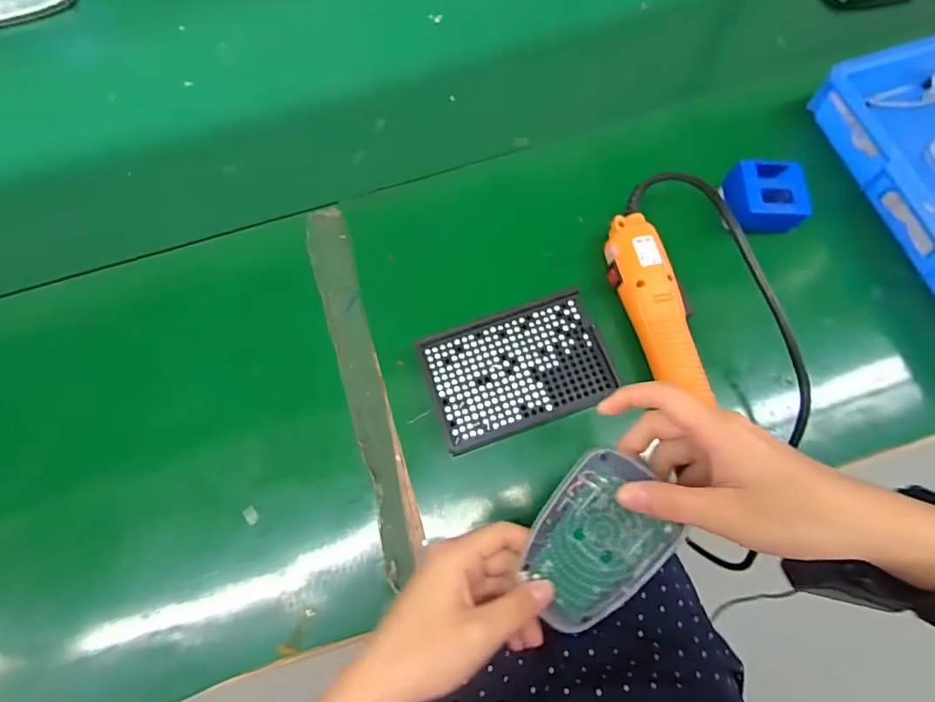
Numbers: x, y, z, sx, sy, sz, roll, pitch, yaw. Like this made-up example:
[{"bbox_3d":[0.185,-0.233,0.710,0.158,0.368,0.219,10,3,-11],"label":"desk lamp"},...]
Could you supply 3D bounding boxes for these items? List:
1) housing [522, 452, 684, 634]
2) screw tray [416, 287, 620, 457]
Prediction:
[{"bbox_3d":[0.071,0.107,0.279,0.068,0.019,0.091,41,80,11],"label":"housing"},{"bbox_3d":[0.038,0.014,0.389,0.133,0.026,0.092,-19,75,-4],"label":"screw tray"}]

